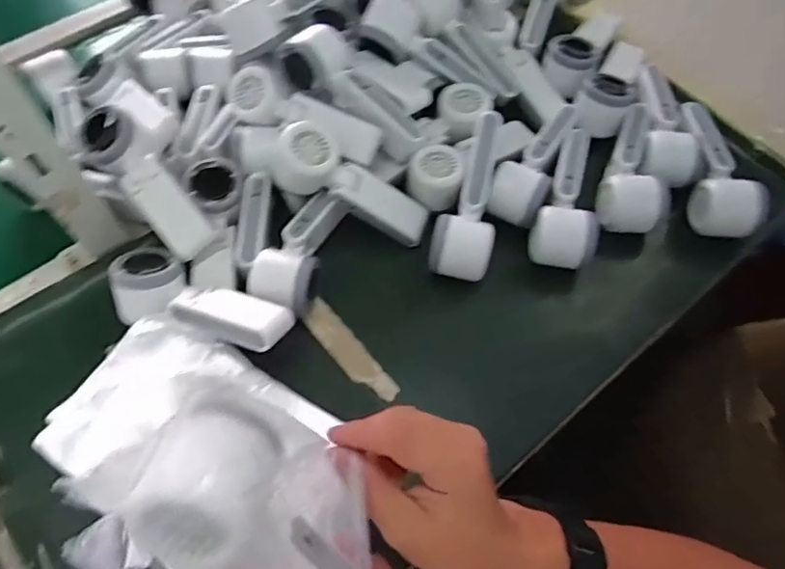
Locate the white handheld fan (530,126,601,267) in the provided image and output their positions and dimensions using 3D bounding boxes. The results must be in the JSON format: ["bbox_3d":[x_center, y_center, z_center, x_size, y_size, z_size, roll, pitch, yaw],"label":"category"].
[{"bbox_3d":[0.189,-0.092,0.590,0.059,0.051,0.165,19,63,9],"label":"white handheld fan"}]

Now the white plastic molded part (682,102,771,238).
[{"bbox_3d":[0.341,-0.130,0.601,0.046,0.081,0.170,2,63,-1],"label":"white plastic molded part"}]

